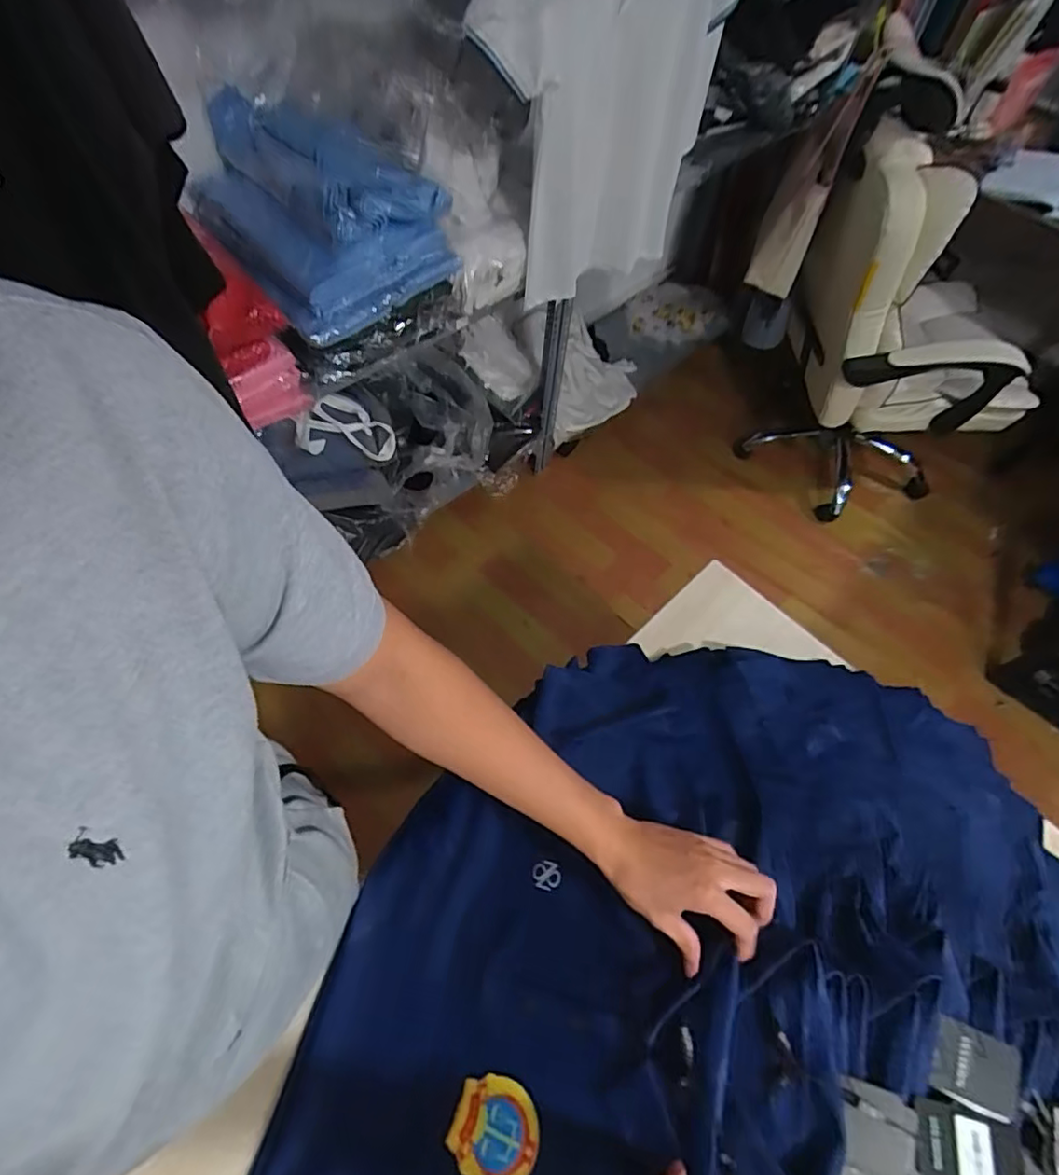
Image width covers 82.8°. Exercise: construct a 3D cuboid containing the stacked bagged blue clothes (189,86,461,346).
[{"bbox_3d":[-0.359,-0.624,1.009,0.365,0.186,0.290,39,65,18],"label":"stacked bagged blue clothes"}]

